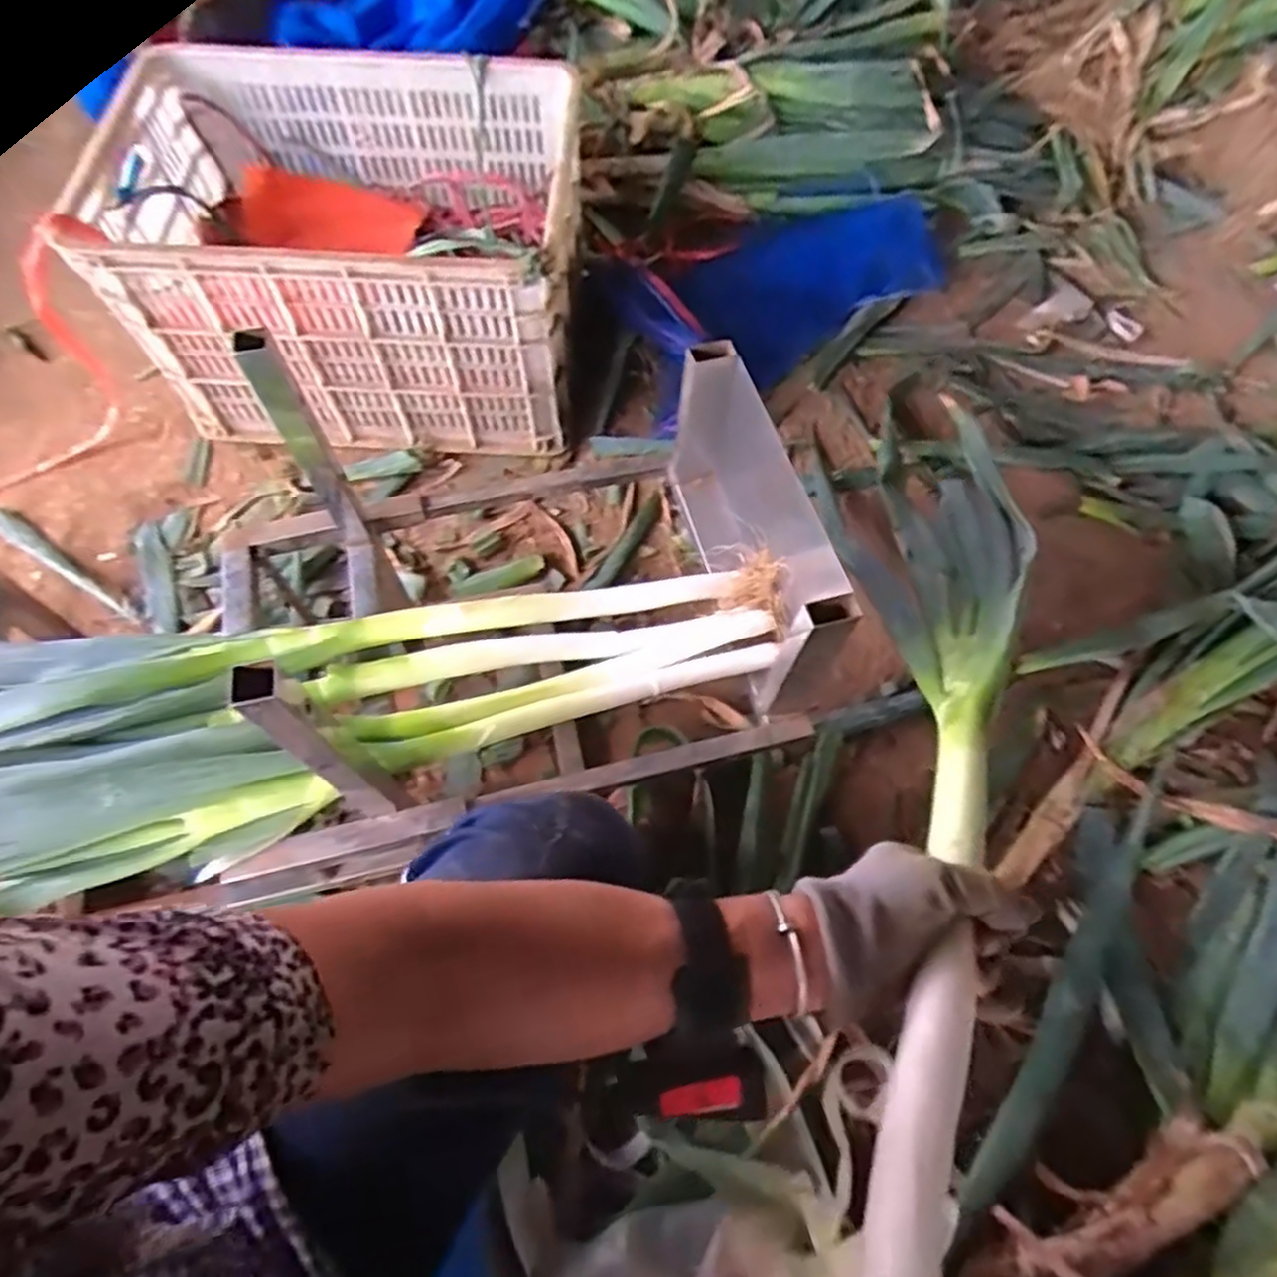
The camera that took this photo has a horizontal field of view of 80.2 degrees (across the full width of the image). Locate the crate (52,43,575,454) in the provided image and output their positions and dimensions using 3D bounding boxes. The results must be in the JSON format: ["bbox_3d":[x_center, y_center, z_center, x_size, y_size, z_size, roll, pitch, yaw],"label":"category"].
[{"bbox_3d":[-0.359,-0.493,1.007,0.570,0.340,0.380,6,63,1],"label":"crate"}]

